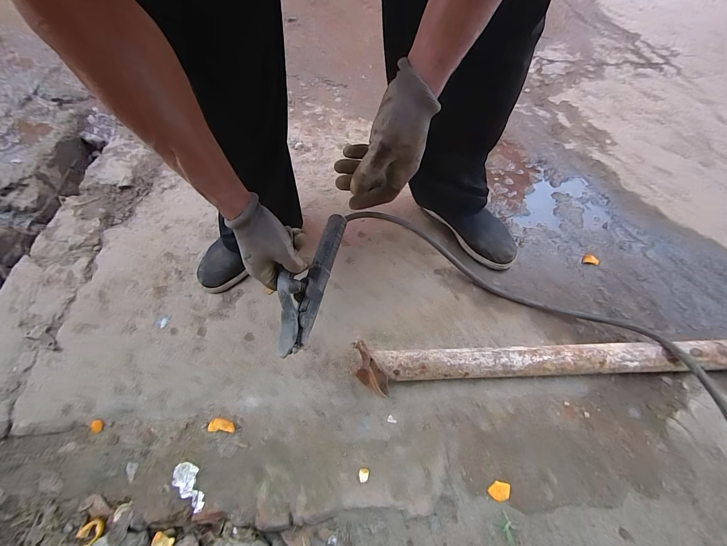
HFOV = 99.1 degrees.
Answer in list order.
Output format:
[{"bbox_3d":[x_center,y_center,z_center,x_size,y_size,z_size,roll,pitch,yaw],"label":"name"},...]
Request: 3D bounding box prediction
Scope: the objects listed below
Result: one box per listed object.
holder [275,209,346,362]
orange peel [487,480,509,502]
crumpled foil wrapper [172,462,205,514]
[{"bbox_3d":[-0.082,-0.008,0.508,0.055,0.073,0.271,14,51,5],"label":"holder"},{"bbox_3d":[0.198,0.319,0.455,0.028,0.008,0.025,14,59,9],"label":"orange peel"},{"bbox_3d":[-0.253,0.310,0.454,0.073,0.006,0.034,37,65,21],"label":"crumpled foil wrapper"}]

